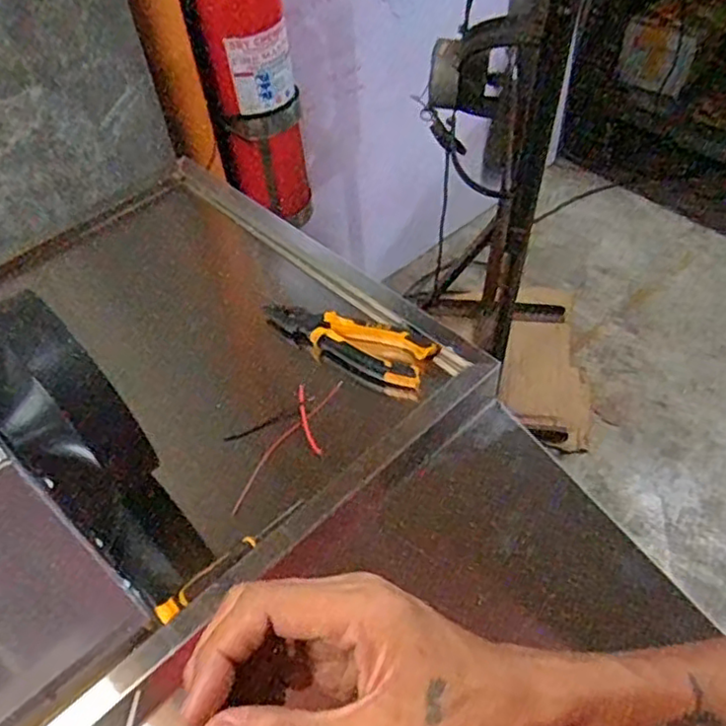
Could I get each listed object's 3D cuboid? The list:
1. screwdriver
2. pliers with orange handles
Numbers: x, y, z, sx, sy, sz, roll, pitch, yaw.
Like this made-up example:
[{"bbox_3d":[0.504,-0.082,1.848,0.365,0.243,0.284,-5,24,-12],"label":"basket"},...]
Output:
[{"bbox_3d":[-0.093,0.140,0.484,0.011,0.014,0.125,37,62,28],"label":"screwdriver"},{"bbox_3d":[-0.013,-0.020,0.615,0.157,0.035,0.051,22,56,20],"label":"pliers with orange handles"}]

